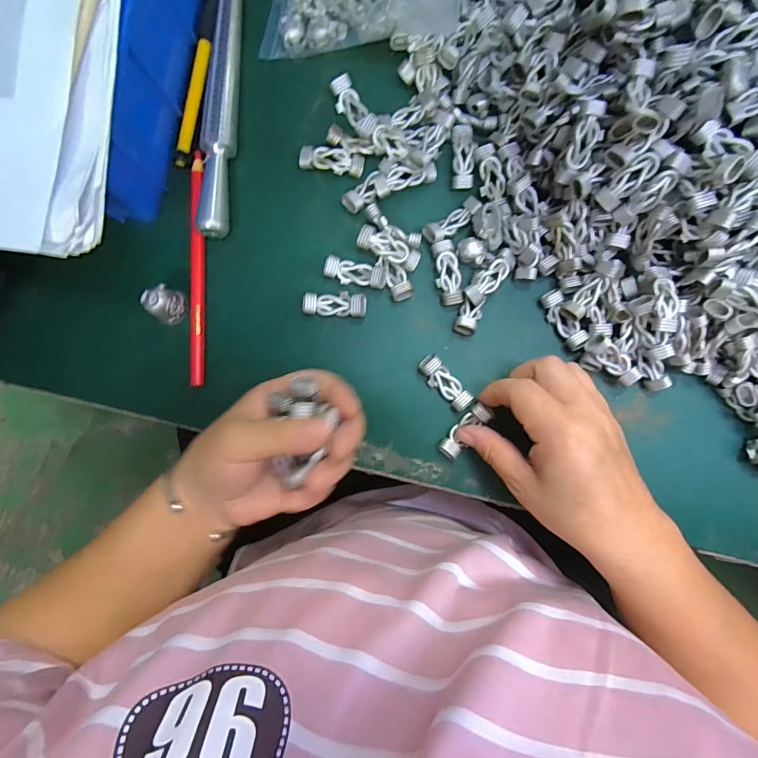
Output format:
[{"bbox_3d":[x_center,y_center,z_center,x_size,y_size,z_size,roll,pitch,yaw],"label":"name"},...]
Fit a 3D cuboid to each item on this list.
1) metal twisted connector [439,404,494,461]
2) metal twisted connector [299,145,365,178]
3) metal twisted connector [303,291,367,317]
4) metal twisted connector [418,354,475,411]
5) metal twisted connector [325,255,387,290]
[{"bbox_3d":[0.061,0.037,0.292,0.015,0.008,0.044,38,94,1],"label":"metal twisted connector"},{"bbox_3d":[-0.034,-0.157,0.297,0.045,0.007,0.018,12,89,0],"label":"metal twisted connector"},{"bbox_3d":[-0.031,-0.054,0.295,0.044,0.009,0.018,4,89,0],"label":"metal twisted connector"},{"bbox_3d":[0.048,0.002,0.295,0.017,0.009,0.045,-45,89,0],"label":"metal twisted connector"},{"bbox_3d":[-0.017,-0.076,0.295,0.044,0.010,0.018,9,89,0],"label":"metal twisted connector"}]

